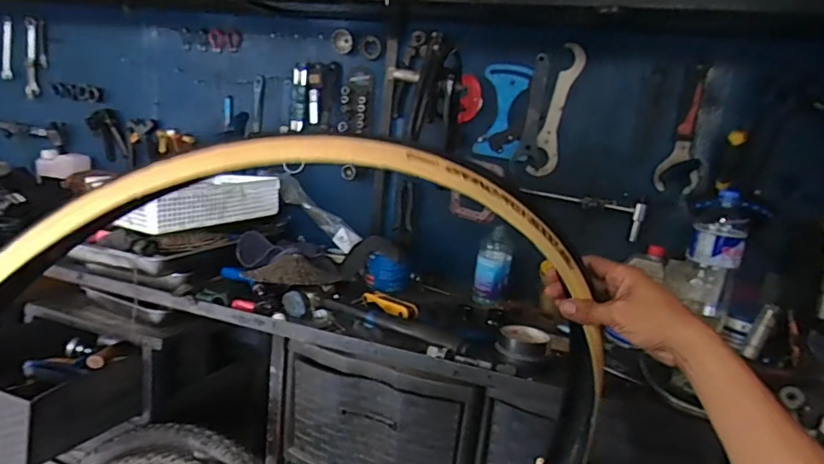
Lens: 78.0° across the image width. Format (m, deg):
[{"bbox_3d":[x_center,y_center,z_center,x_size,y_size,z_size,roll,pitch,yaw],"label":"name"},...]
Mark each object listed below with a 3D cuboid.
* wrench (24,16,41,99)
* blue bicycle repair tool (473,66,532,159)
[{"bbox_3d":[-1.097,-0.499,1.464,0.056,0.219,0.009,9,13,18],"label":"wrench"},{"bbox_3d":[0.198,-0.266,1.118,0.097,0.192,0.016,9,12,15],"label":"blue bicycle repair tool"}]

